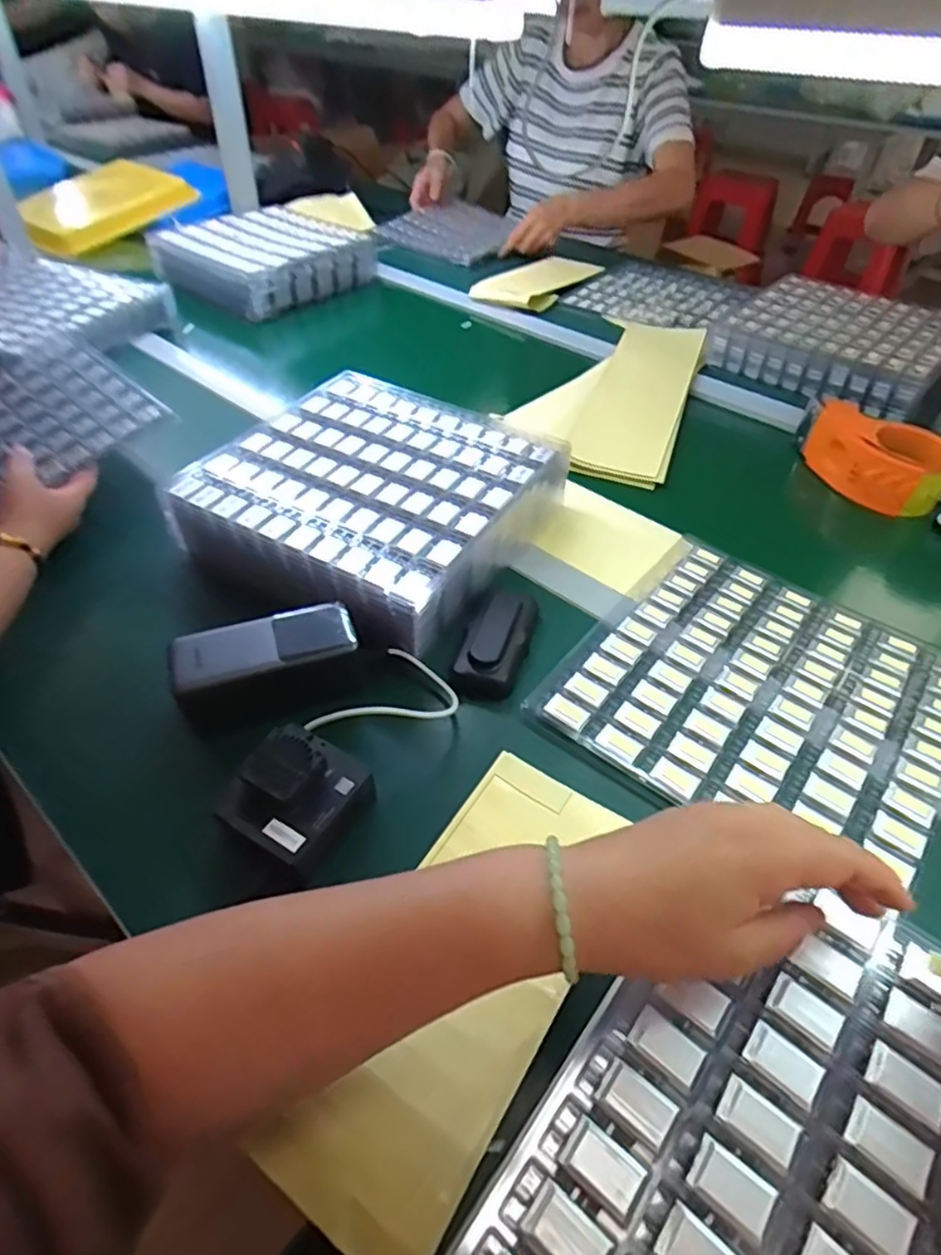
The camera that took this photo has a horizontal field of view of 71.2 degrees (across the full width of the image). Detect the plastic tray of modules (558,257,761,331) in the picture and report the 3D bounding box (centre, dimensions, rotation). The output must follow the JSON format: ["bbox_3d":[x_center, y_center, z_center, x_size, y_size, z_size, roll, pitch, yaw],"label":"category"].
[{"bbox_3d":[0.318,-0.553,1.088,0.240,0.017,0.273,29,51,24],"label":"plastic tray of modules"}]

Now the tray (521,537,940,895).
[{"bbox_3d":[0.223,0.048,0.500,0.257,0.016,0.262,30,55,27],"label":"tray"}]

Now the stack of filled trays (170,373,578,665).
[{"bbox_3d":[-0.090,-0.122,0.606,0.280,0.072,0.285,28,54,25],"label":"stack of filled trays"}]

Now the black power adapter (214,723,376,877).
[{"bbox_3d":[-0.108,0.108,0.414,0.074,0.050,0.076,24,51,21],"label":"black power adapter"}]

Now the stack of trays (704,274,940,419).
[{"bbox_3d":[0.490,-0.385,0.879,0.271,0.052,0.247,31,52,25],"label":"stack of trays"}]

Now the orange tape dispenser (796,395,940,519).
[{"bbox_3d":[0.423,-0.186,0.708,0.073,0.061,0.168,-33,55,-27],"label":"orange tape dispenser"}]

